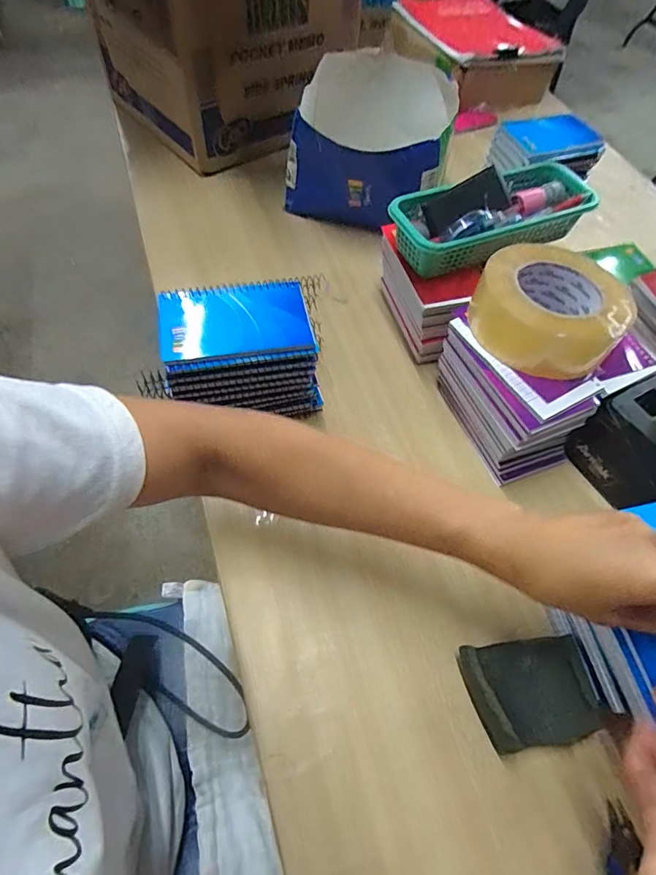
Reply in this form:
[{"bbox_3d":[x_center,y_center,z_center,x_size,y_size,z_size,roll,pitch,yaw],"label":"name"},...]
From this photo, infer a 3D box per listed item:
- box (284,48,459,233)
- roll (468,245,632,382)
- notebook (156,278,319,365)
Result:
[{"bbox_3d":[0.056,-0.394,0.648,0.200,0.133,0.204,19,59,6],"label":"box"},{"bbox_3d":[0.200,-0.120,0.429,0.130,0.051,0.123,39,63,17],"label":"roll"},{"bbox_3d":[-0.082,-0.104,0.413,0.128,0.009,0.081,-10,60,-11],"label":"notebook"}]

